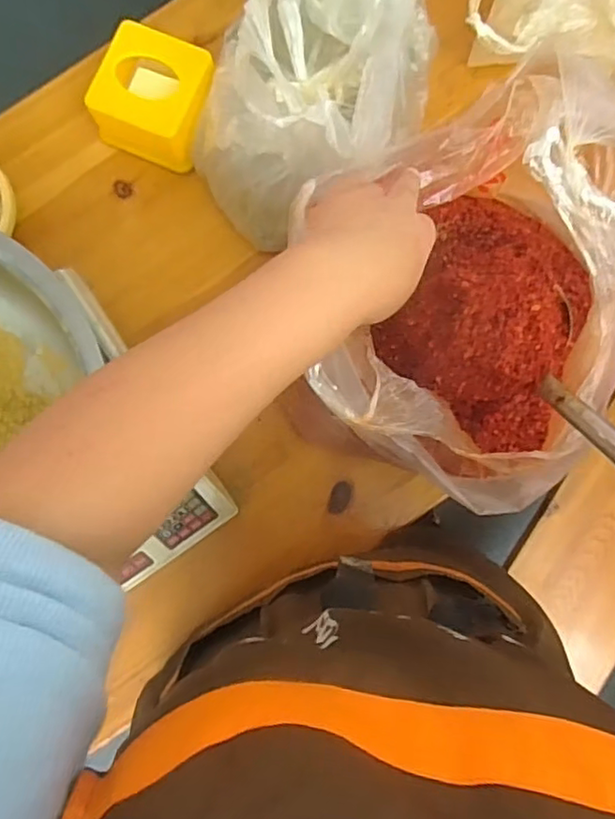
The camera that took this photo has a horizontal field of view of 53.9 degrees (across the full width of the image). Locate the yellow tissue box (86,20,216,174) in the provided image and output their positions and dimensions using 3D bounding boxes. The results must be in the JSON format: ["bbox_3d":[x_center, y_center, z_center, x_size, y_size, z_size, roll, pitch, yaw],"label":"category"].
[{"bbox_3d":[-0.174,-0.354,0.695,0.123,0.080,0.116,20,85,5],"label":"yellow tissue box"}]

